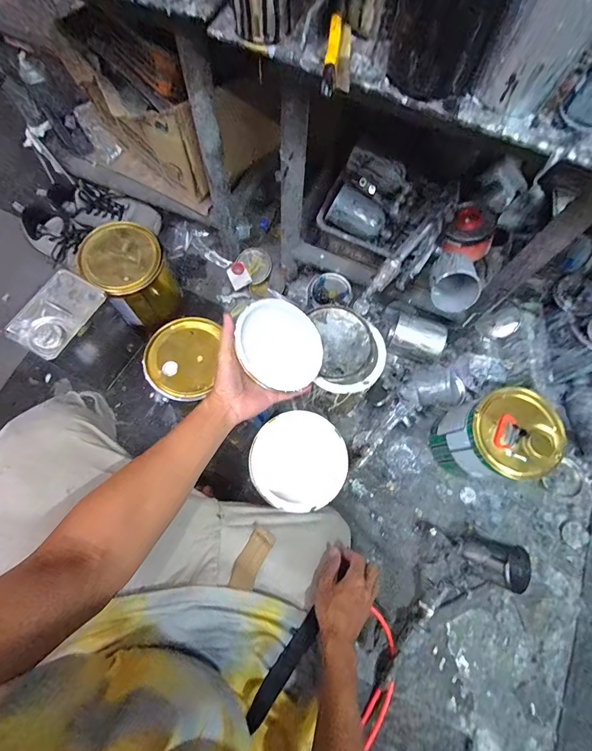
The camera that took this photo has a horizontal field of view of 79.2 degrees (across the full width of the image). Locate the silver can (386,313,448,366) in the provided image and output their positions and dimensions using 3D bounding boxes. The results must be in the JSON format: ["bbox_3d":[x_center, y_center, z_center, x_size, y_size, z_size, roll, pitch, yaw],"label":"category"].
[{"bbox_3d":[0.286,-0.080,0.866,0.130,0.092,0.088,15,71,3],"label":"silver can"}]

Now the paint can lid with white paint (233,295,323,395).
[{"bbox_3d":[-0.024,-0.053,0.573,0.147,0.009,0.150,10,69,-28],"label":"paint can lid with white paint"}]

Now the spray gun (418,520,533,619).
[{"bbox_3d":[0.332,0.381,0.691,0.185,0.134,0.164,5,71,2],"label":"spray gun"}]

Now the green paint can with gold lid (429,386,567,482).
[{"bbox_3d":[0.391,0.125,0.725,0.152,0.218,0.161,0,71,0],"label":"green paint can with gold lid"}]

